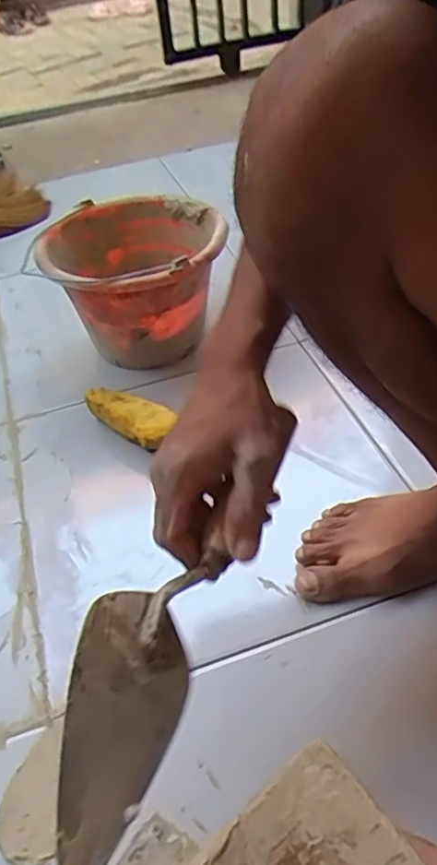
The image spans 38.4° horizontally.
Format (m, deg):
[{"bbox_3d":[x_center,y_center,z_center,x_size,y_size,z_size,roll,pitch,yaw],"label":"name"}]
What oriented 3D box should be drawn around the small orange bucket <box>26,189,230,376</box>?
[{"bbox_3d":[-0.103,-0.194,0.829,0.221,0.158,0.216,-2,47,2],"label":"small orange bucket"}]

